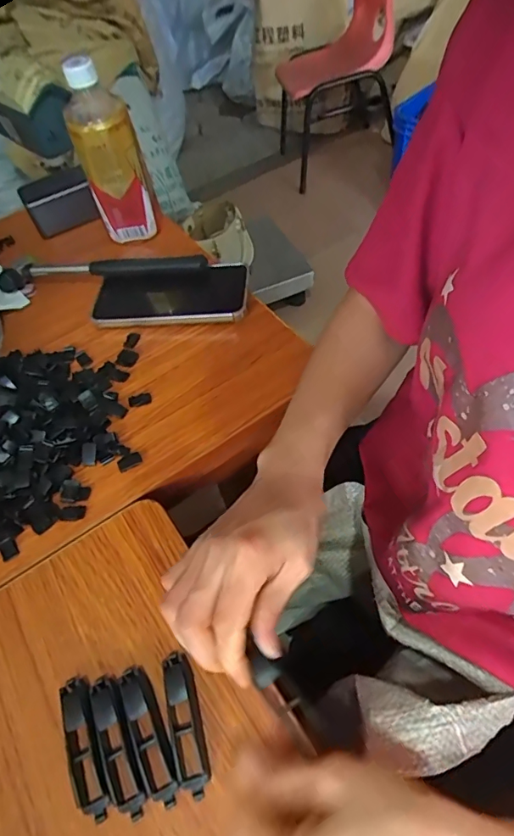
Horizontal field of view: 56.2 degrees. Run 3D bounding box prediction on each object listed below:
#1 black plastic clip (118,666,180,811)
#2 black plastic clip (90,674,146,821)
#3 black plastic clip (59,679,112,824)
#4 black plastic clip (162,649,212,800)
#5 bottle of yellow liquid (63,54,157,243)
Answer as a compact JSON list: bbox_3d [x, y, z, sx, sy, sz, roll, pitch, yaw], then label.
[{"bbox_3d":[-0.067,0.195,0.298,0.019,0.016,0.077,-23,56,-9],"label":"black plastic clip"},{"bbox_3d":[-0.087,0.200,0.296,0.018,0.014,0.079,-24,57,-10],"label":"black plastic clip"},{"bbox_3d":[-0.107,0.202,0.296,0.019,0.022,0.076,-21,56,-8],"label":"black plastic clip"},{"bbox_3d":[-0.045,0.189,0.301,0.019,0.015,0.078,-16,56,-5],"label":"black plastic clip"},{"bbox_3d":[-0.161,-0.280,0.536,0.065,0.185,0.072,-18,56,-5],"label":"bottle of yellow liquid"}]

